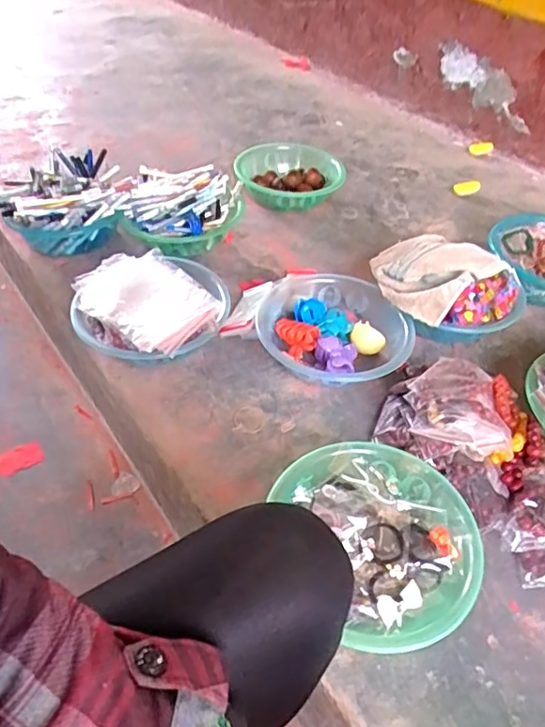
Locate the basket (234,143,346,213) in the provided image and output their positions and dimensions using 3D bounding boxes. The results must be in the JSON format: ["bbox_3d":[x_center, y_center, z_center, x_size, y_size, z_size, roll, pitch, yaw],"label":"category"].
[{"bbox_3d":[0.033,-0.401,1.216,0.230,0.073,0.216,-5,46,-8],"label":"basket"}]

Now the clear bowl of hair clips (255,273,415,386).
[{"bbox_3d":[0.090,-0.050,0.885,0.219,0.079,0.233,2,46,-2],"label":"clear bowl of hair clips"}]

